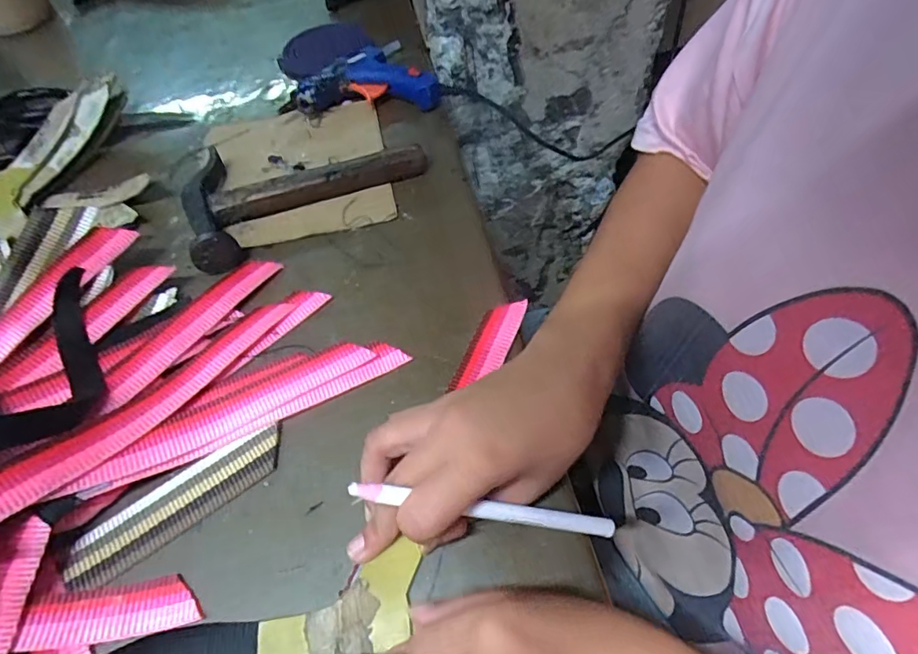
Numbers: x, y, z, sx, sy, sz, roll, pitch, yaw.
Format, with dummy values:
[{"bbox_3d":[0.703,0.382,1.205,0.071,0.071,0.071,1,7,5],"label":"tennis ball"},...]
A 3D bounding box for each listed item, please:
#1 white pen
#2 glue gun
[{"bbox_3d":[0.015,0.089,0.242,0.136,0.005,0.008,14,56,-14],"label":"white pen"},{"bbox_3d":[-0.091,-0.229,0.467,0.138,0.028,0.075,-7,57,-1],"label":"glue gun"}]

